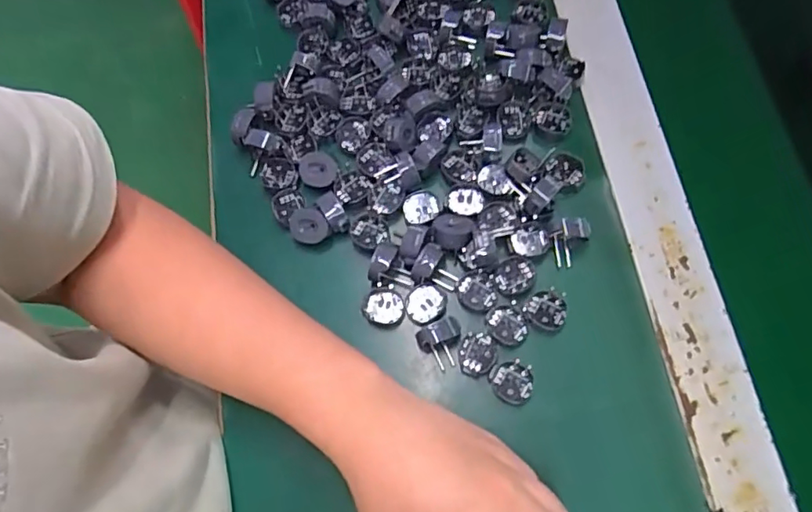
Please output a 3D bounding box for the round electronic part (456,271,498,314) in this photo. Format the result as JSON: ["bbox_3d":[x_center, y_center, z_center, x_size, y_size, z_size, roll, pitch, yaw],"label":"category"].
[{"bbox_3d":[0.048,0.025,0.384,0.025,0.006,0.027,-1,71,4],"label":"round electronic part"}]

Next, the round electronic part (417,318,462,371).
[{"bbox_3d":[0.024,0.059,0.371,0.028,0.020,0.027,-20,70,-2],"label":"round electronic part"}]

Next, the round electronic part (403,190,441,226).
[{"bbox_3d":[0.012,-0.035,0.407,0.028,0.007,0.026,-1,71,4],"label":"round electronic part"}]

